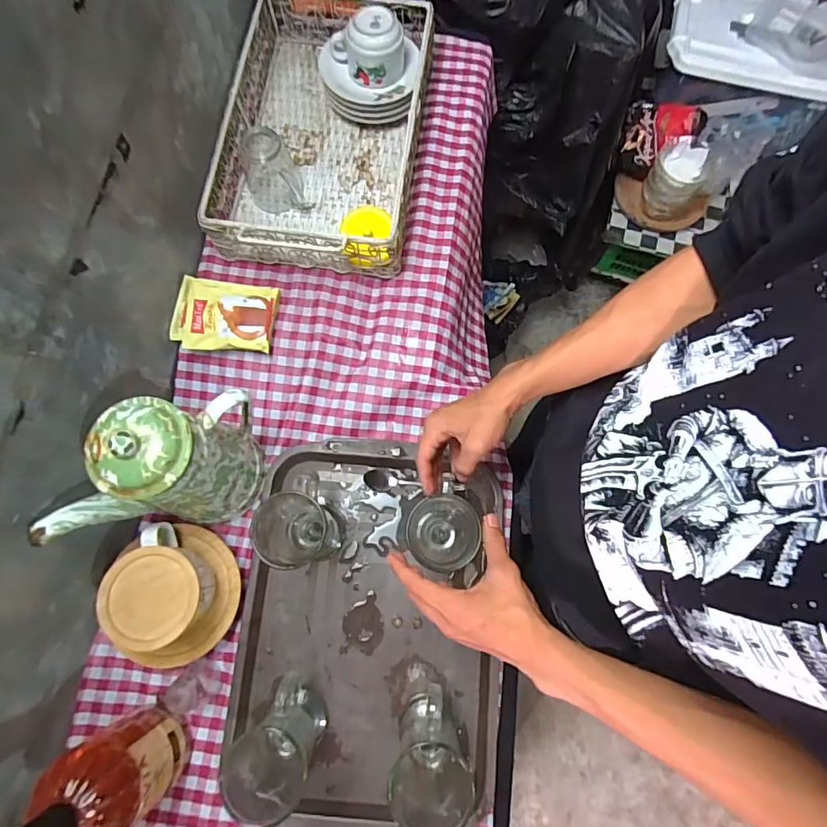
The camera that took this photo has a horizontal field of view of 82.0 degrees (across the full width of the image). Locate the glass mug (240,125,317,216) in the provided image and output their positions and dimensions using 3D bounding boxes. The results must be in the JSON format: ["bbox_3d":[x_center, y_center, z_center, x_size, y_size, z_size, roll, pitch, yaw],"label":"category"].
[{"bbox_3d":[-0.194,-0.332,0.653,0.077,0.099,0.079,-21,76,-6],"label":"glass mug"}]

